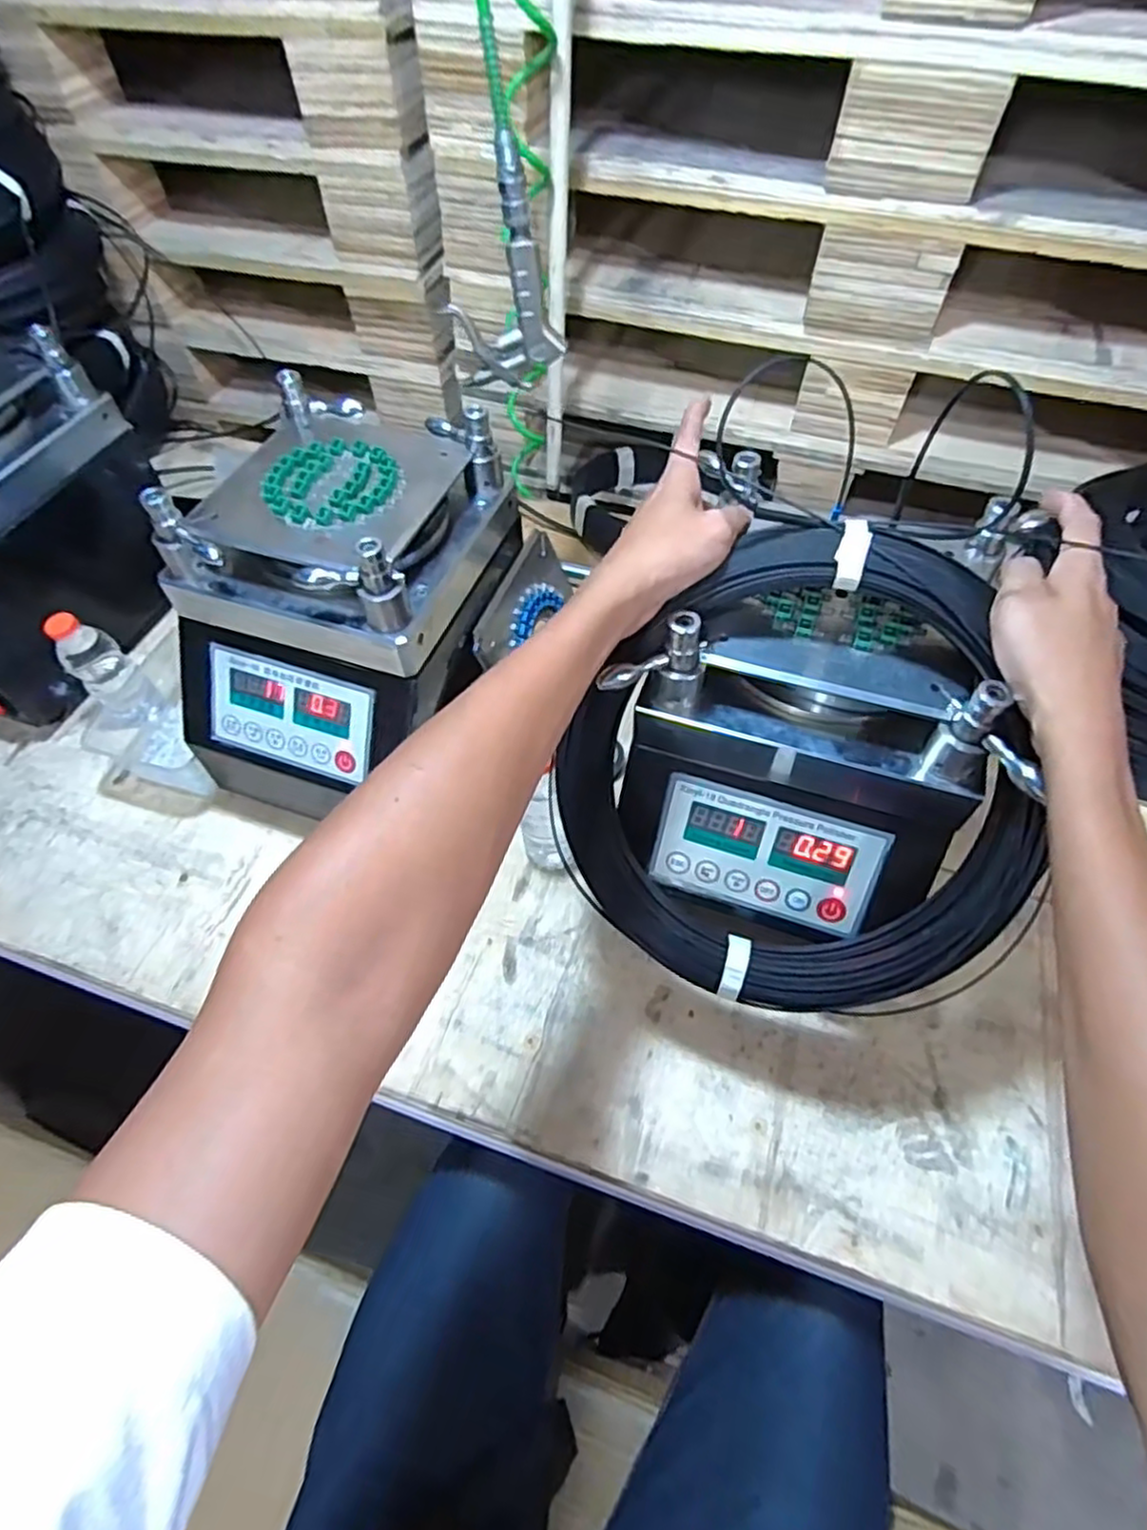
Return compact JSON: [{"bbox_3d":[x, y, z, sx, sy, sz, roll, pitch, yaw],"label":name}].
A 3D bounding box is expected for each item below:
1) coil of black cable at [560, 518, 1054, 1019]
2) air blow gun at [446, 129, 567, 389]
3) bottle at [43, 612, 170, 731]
[{"bbox_3d":[0.144,0.020,0.448,0.296,0.040,0.281,4,102,16],"label":"coil of black cable"},{"bbox_3d":[-0.057,-0.397,0.582,0.087,0.168,0.021,-1,57,1],"label":"air blow gun"},{"bbox_3d":[-0.467,-0.091,0.713,0.054,0.133,0.060,39,66,24],"label":"bottle"}]

